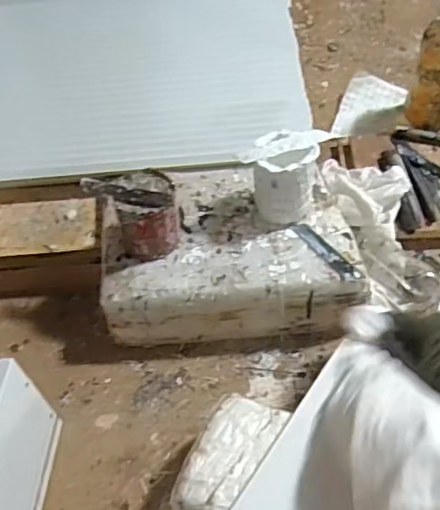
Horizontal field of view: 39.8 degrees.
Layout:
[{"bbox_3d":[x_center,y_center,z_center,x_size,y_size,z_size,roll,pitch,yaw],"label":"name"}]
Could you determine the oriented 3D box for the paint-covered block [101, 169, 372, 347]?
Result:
[{"bbox_3d":[0.010,-0.005,0.706,0.275,0.080,0.189,-3,55,-1],"label":"paint-covered block"}]

